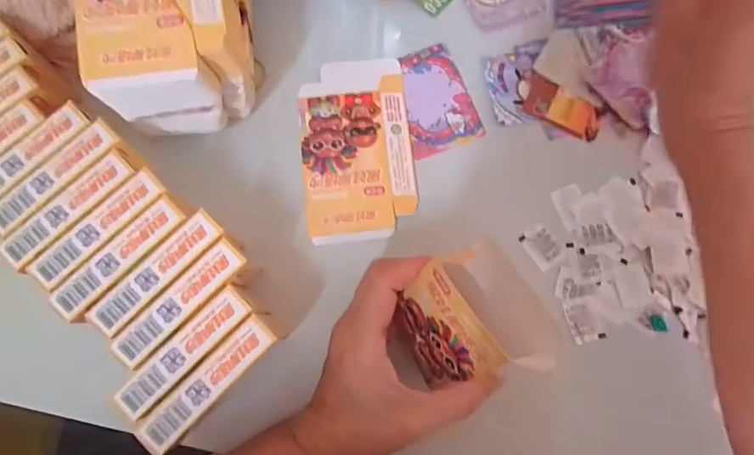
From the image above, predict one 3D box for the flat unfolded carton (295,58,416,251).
[{"bbox_3d":[-0.015,-0.062,0.381,0.083,0.005,0.144,-5,77,-4],"label":"flat unfolded carton"}]

